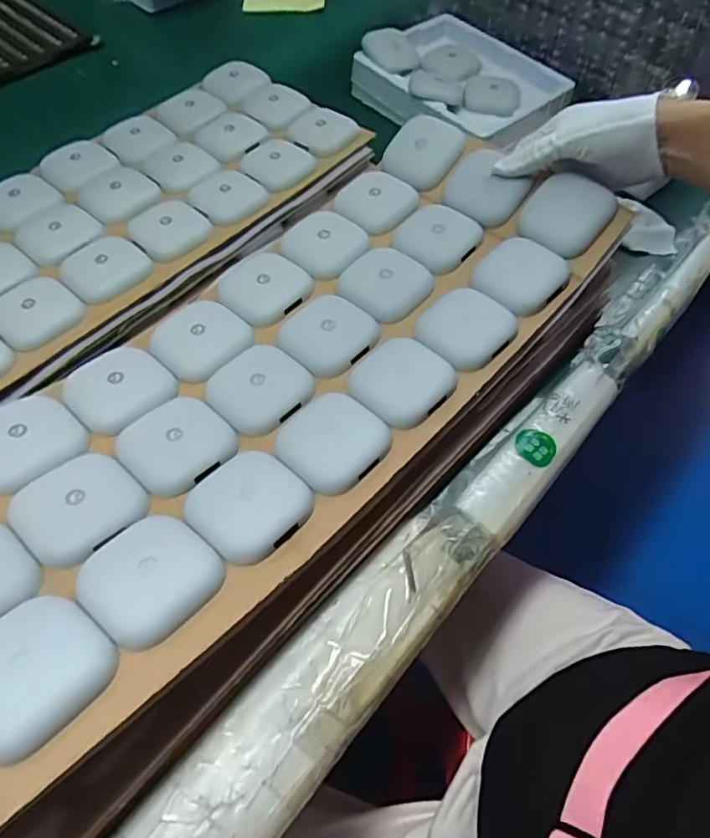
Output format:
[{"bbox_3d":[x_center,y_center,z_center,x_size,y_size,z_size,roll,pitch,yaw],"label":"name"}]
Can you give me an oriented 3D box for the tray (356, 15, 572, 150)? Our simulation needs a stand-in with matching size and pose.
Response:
[{"bbox_3d":[0.134,-0.426,0.716,0.195,0.049,0.230,-36,66,-23],"label":"tray"}]

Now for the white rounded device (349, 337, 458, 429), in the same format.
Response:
[{"bbox_3d":[0.033,-0.028,0.408,0.066,0.014,0.063,-36,66,-23],"label":"white rounded device"}]

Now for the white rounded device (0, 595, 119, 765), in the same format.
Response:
[{"bbox_3d":[-0.156,0.122,0.278,0.062,0.020,0.066,33,61,23],"label":"white rounded device"}]

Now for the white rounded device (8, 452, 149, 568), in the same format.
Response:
[{"bbox_3d":[-0.161,0.050,0.336,0.056,0.016,0.064,38,63,20],"label":"white rounded device"}]

